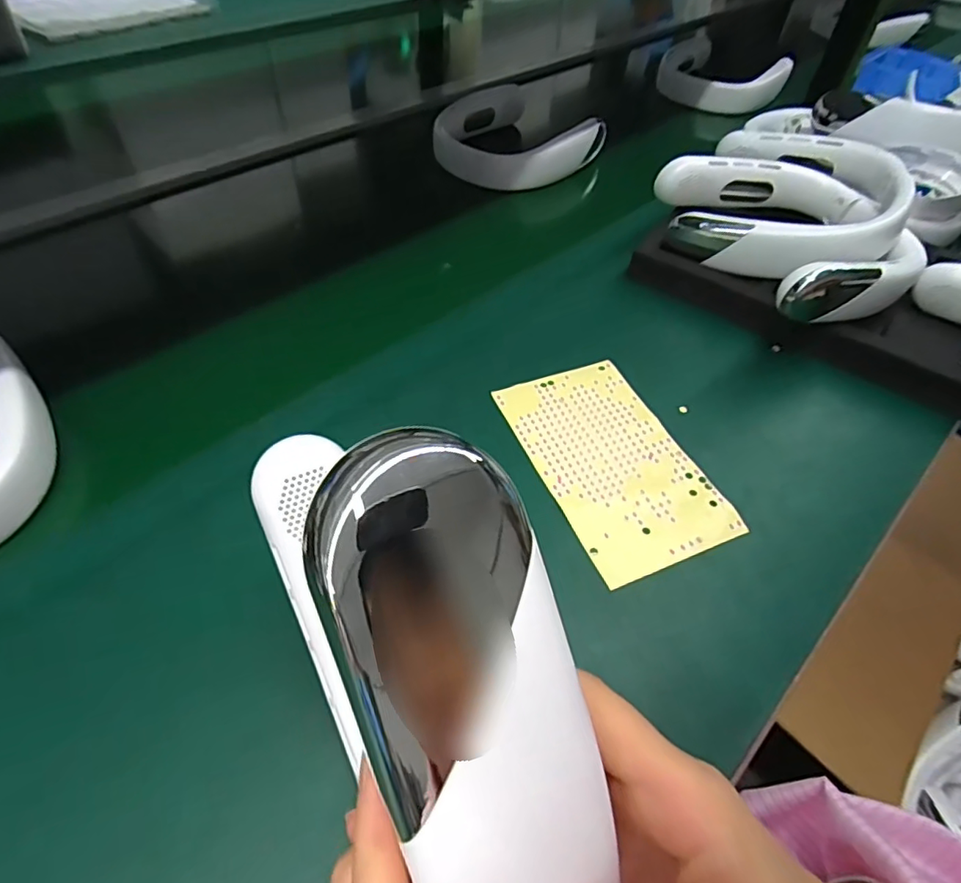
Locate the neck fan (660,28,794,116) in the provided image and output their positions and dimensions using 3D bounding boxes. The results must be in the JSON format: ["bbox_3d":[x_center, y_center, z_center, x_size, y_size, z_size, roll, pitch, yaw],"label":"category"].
[{"bbox_3d":[0.399,-0.606,0.942,0.209,0.064,0.169,31,52,21],"label":"neck fan"}]

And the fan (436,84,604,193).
[{"bbox_3d":[0.036,-0.411,0.758,0.192,0.057,0.200,-31,60,-26],"label":"fan"}]

